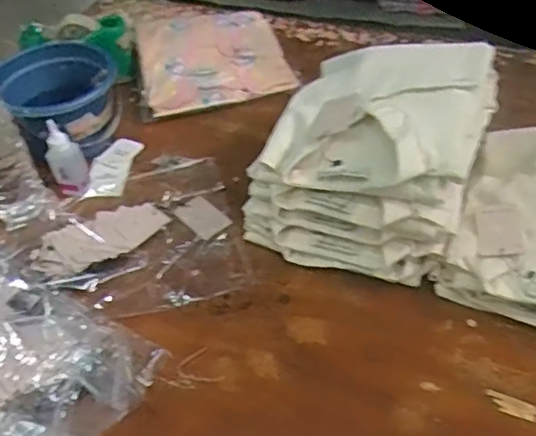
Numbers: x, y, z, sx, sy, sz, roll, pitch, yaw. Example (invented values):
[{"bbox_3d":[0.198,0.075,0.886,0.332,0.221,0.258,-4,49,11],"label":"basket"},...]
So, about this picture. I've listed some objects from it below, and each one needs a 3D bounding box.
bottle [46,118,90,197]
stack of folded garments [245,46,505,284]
[{"bbox_3d":[-0.301,-0.088,0.908,0.050,0.109,0.046,-14,47,-10],"label":"bottle"},{"bbox_3d":[0.138,-0.084,0.820,0.268,0.228,0.276,21,51,22],"label":"stack of folded garments"}]

